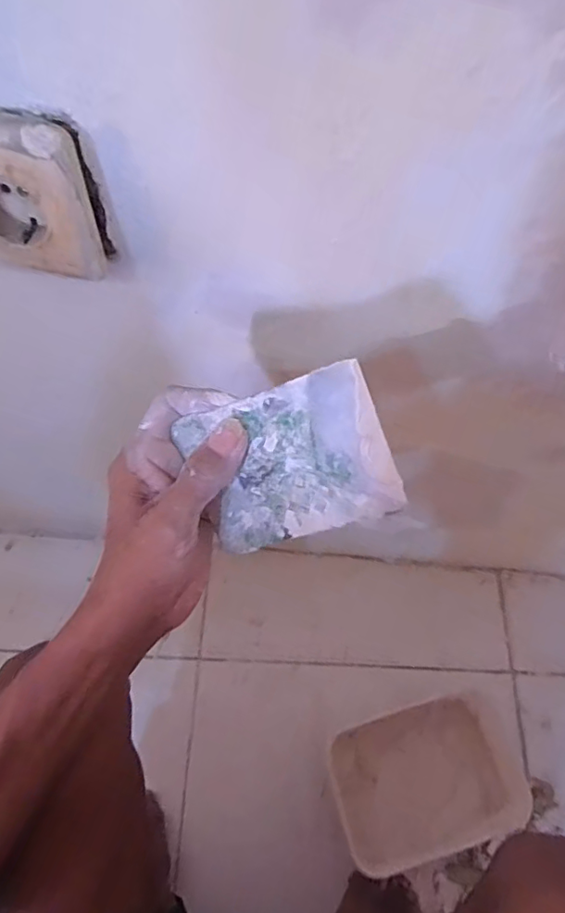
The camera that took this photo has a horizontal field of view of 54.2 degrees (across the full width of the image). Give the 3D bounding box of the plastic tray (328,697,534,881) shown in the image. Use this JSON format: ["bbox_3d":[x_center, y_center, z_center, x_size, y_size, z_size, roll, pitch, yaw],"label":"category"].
[{"bbox_3d":[0.165,0.373,0.632,0.204,0.035,0.151,-16,62,-6],"label":"plastic tray"}]

